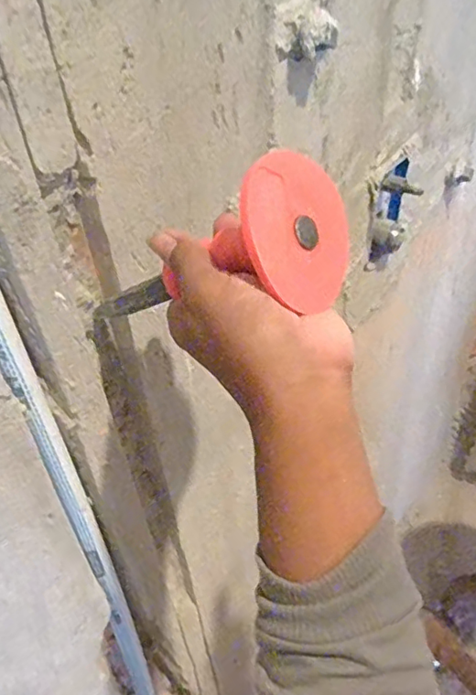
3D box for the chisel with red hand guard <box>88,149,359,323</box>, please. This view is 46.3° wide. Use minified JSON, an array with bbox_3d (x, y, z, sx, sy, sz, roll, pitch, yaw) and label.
[{"bbox_3d":[-0.026,-0.039,0.323,0.169,0.073,0.083,-16,24,46],"label":"chisel with red hand guard"}]

